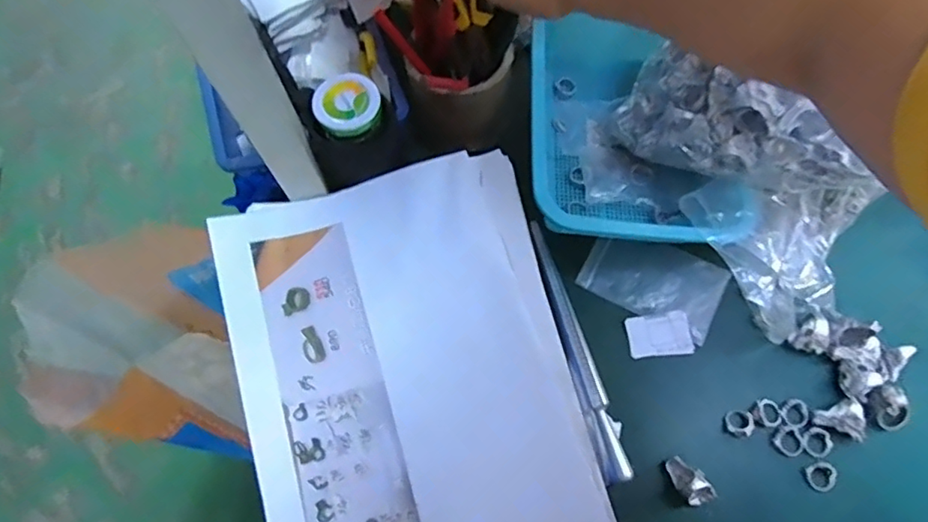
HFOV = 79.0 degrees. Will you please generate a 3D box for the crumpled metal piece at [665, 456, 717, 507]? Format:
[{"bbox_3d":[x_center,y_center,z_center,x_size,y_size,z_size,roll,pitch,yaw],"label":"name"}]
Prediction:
[{"bbox_3d":[0.179,0.176,0.449,0.022,0.023,0.039,-32,70,-10],"label":"crumpled metal piece"}]

